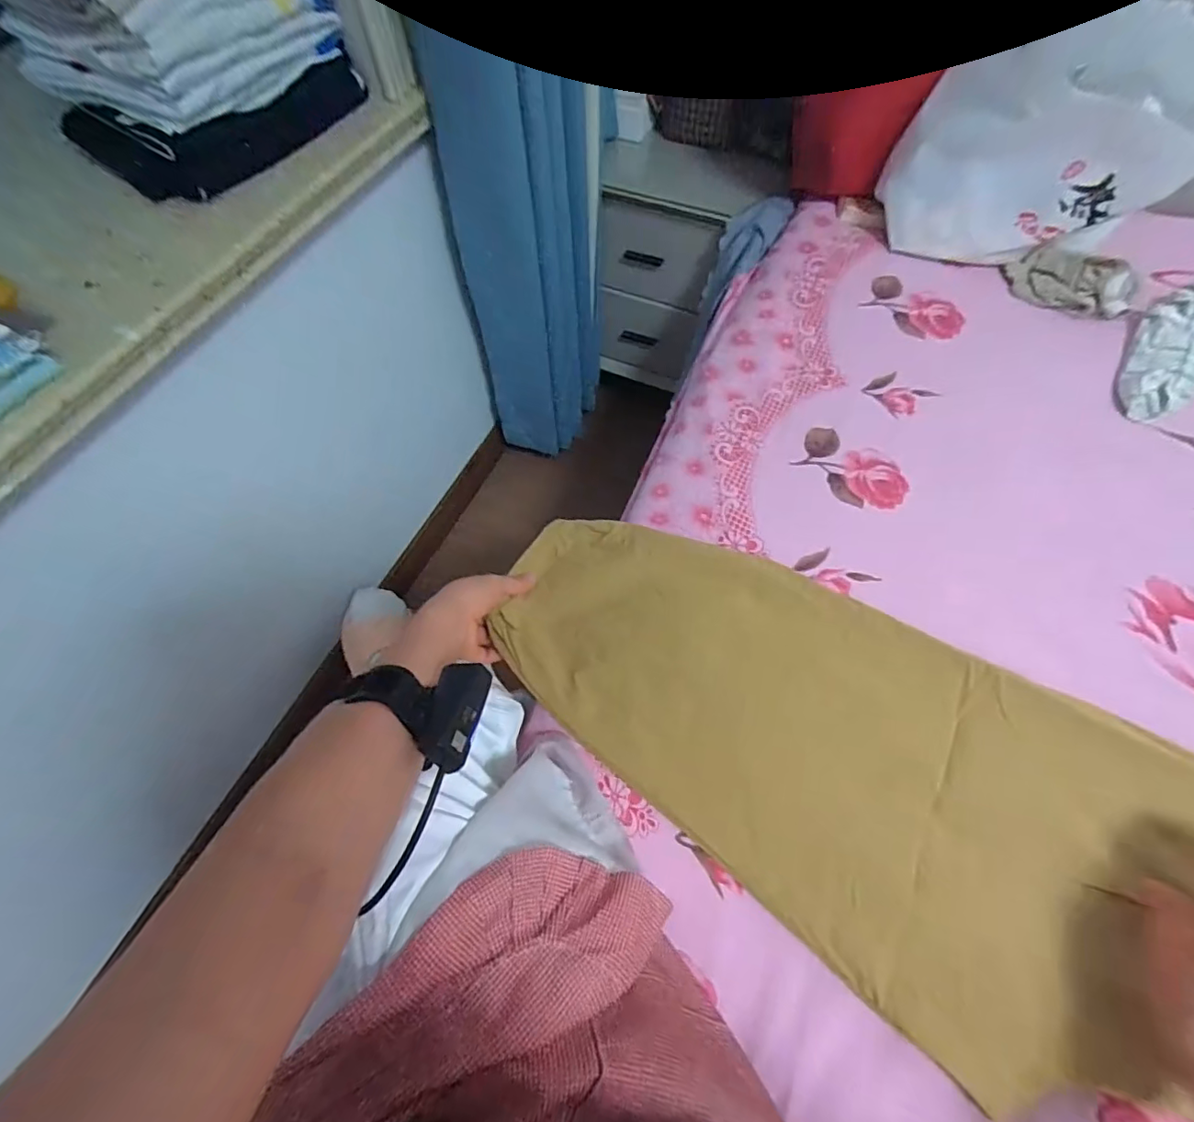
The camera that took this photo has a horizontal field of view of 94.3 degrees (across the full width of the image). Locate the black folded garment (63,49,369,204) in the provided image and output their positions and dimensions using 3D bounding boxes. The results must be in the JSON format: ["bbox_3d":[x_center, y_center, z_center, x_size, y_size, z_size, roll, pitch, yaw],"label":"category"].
[{"bbox_3d":[-0.447,-0.535,0.656,0.205,0.064,0.266,32,69,16],"label":"black folded garment"}]

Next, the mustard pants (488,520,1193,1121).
[{"bbox_3d":[0.271,0.207,0.470,0.820,0.032,0.294,27,68,17],"label":"mustard pants"}]

